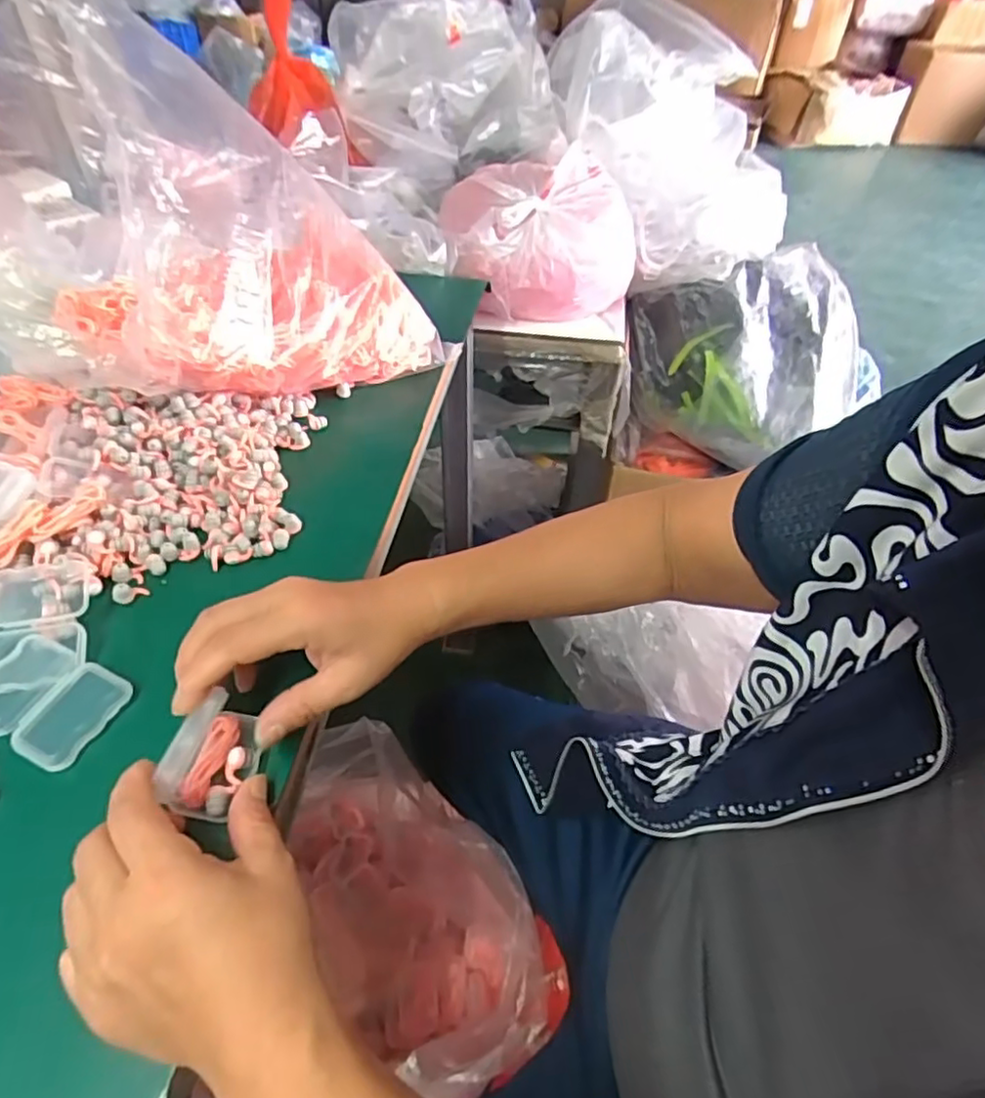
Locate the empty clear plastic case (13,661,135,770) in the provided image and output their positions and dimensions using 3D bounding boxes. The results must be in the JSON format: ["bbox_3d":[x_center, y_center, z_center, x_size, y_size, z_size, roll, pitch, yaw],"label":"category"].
[{"bbox_3d":[-0.228,0.089,0.345,0.035,0.011,0.055,22,51,16],"label":"empty clear plastic case"}]

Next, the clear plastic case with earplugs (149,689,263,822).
[{"bbox_3d":[-0.137,0.101,0.316,0.030,0.039,0.054,9,48,6],"label":"clear plastic case with earplugs"}]

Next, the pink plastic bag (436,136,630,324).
[{"bbox_3d":[0.060,-0.397,0.804,0.241,0.137,0.192,-4,48,-6],"label":"pink plastic bag"}]

